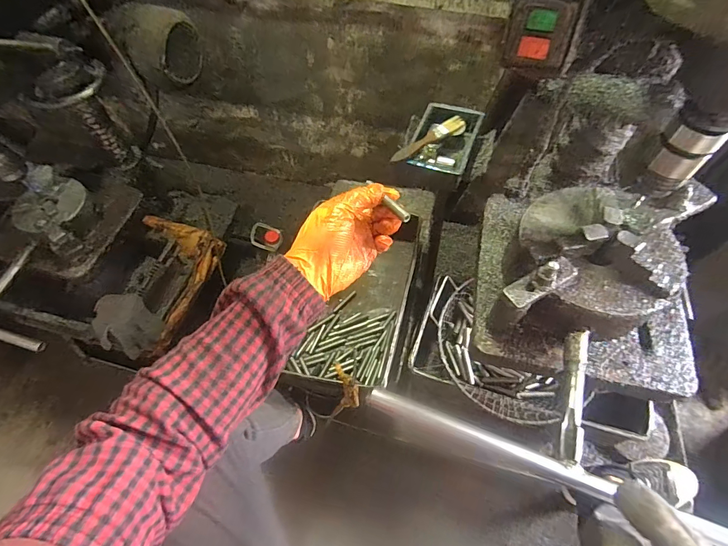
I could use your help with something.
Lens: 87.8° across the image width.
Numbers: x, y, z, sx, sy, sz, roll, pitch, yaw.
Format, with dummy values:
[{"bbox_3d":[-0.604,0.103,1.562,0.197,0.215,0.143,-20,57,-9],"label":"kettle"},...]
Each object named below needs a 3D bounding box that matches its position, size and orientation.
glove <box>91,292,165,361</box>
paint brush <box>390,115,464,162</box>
[{"bbox_3d":[-0.584,0.128,0.931,0.087,0.155,0.133,16,62,10],"label":"glove"},{"bbox_3d":[0.107,-0.221,0.619,0.157,0.019,0.027,-35,66,-17],"label":"paint brush"}]

